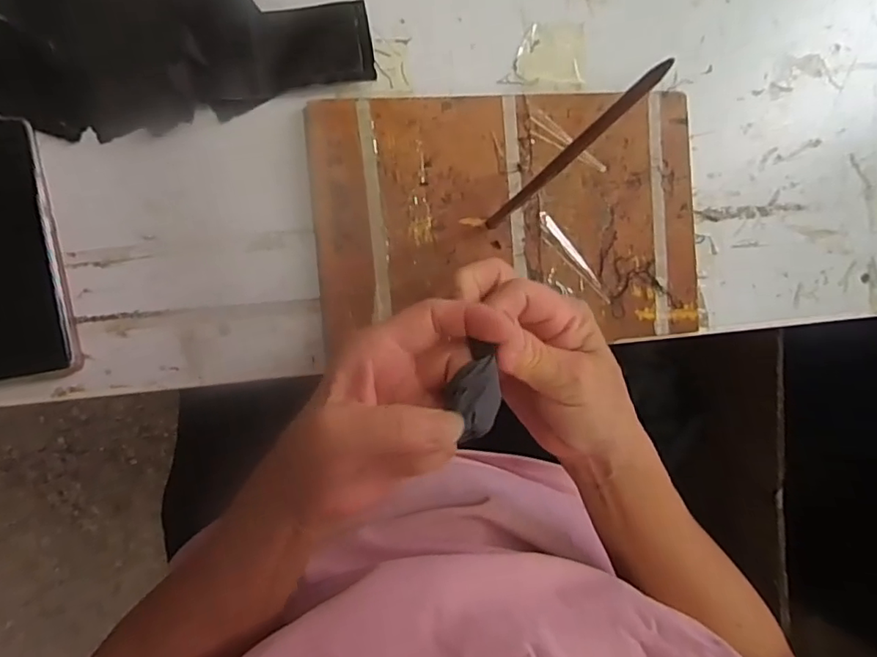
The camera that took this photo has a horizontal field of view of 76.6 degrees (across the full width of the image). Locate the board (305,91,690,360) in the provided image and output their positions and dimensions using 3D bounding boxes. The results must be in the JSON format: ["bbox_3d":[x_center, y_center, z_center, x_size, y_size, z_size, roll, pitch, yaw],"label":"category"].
[{"bbox_3d":[0.052,-0.077,0.396,0.272,0.018,0.171,-5,93,-8],"label":"board"}]

